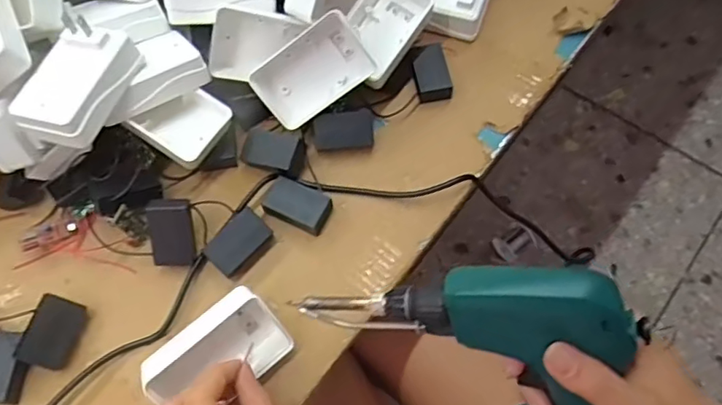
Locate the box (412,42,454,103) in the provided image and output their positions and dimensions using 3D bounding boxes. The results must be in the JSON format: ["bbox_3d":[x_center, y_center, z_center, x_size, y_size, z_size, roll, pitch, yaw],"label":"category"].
[{"bbox_3d":[0.061,-0.112,0.493,0.029,0.018,0.047,-8,68,-5],"label":"box"}]

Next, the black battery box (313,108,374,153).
[{"bbox_3d":[-0.014,-0.061,0.472,0.049,0.017,0.032,-2,101,1],"label":"black battery box"}]

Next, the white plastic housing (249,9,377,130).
[{"bbox_3d":[-0.038,-0.103,0.446,0.088,0.030,0.056,-33,89,11],"label":"white plastic housing"}]

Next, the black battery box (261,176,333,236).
[{"bbox_3d":[-0.049,0.003,0.447,0.049,0.018,0.031,27,70,9],"label":"black battery box"}]

